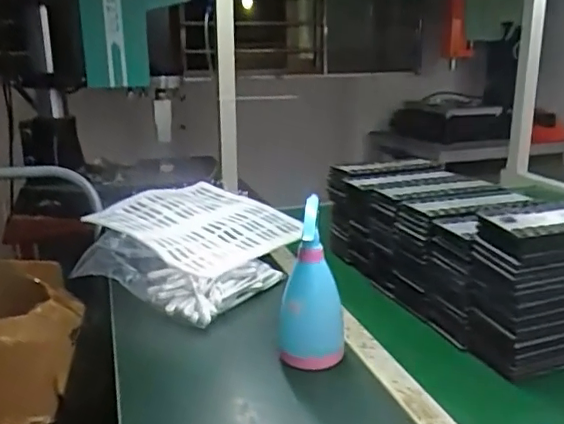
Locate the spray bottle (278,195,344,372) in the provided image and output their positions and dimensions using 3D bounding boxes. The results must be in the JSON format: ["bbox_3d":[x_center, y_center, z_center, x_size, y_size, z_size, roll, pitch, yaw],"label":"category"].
[{"bbox_3d":[0.038,0.094,0.704,0.079,0.185,0.087,1,17,5],"label":"spray bottle"}]

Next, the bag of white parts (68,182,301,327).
[{"bbox_3d":[-0.151,0.050,0.998,0.308,0.106,0.320,10,20,33],"label":"bag of white parts"}]

